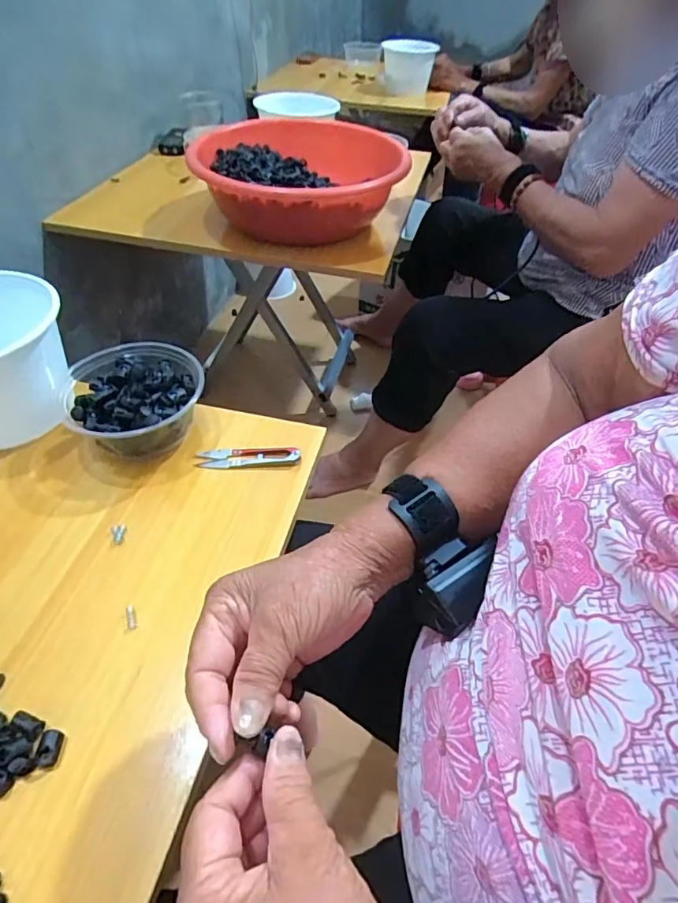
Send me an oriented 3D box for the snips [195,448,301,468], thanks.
[{"bbox_3d":[-0.089,0.004,0.499,0.100,0.010,0.026,-1,47,-3],"label":"snips"}]

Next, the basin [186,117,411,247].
[{"bbox_3d":[-0.060,-0.451,0.856,0.337,0.119,0.340,5,47,4],"label":"basin"}]

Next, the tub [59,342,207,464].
[{"bbox_3d":[-0.196,-0.045,0.500,0.126,0.061,0.125,1,47,-1],"label":"tub"}]

